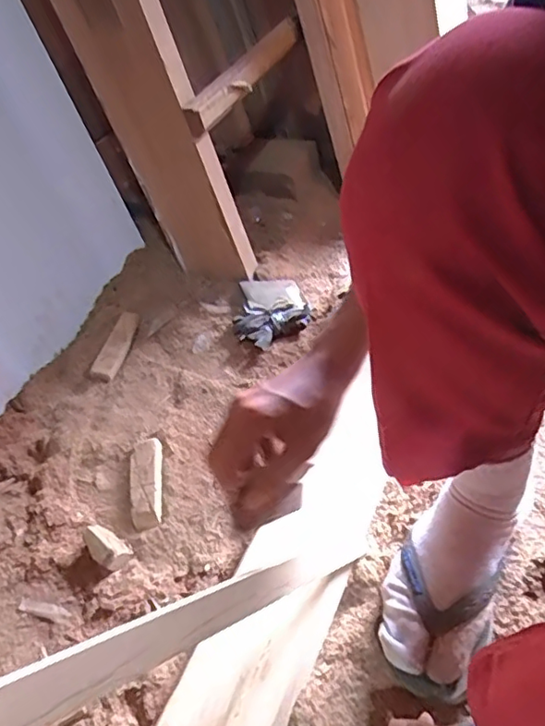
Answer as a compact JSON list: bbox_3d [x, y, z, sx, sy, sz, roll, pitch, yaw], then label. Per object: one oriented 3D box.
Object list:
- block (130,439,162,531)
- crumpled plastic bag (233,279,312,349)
[{"bbox_3d":[-0.161,0.148,0.734,0.039,0.022,0.128,-13,46,-1],"label":"block"},{"bbox_3d":[-0.001,-0.087,0.930,0.119,0.031,0.148,-7,46,4],"label":"crumpled plastic bag"}]

